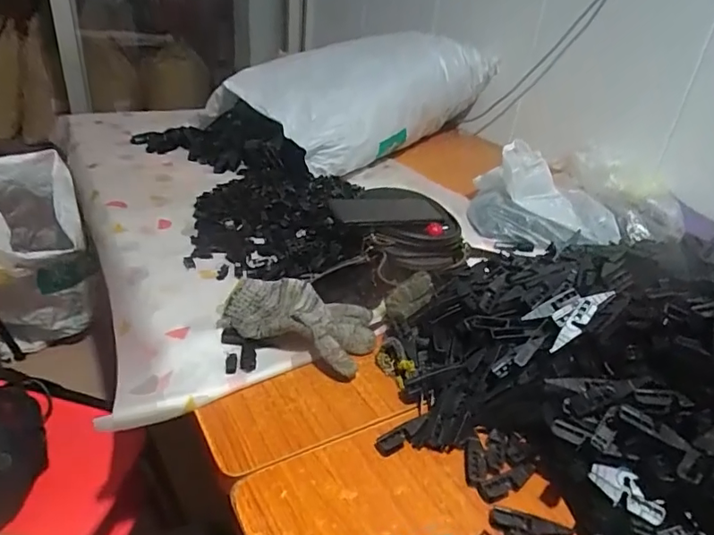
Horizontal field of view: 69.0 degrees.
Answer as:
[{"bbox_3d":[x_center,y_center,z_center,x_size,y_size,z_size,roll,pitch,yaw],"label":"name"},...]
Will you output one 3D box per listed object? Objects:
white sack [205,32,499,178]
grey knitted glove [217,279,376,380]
[{"bbox_3d":[0.017,-0.444,1.271,0.336,0.217,0.700,28,37,33],"label":"white sack"},{"bbox_3d":[-0.063,0.053,0.619,0.174,0.048,0.131,13,33,15],"label":"grey knitted glove"}]

